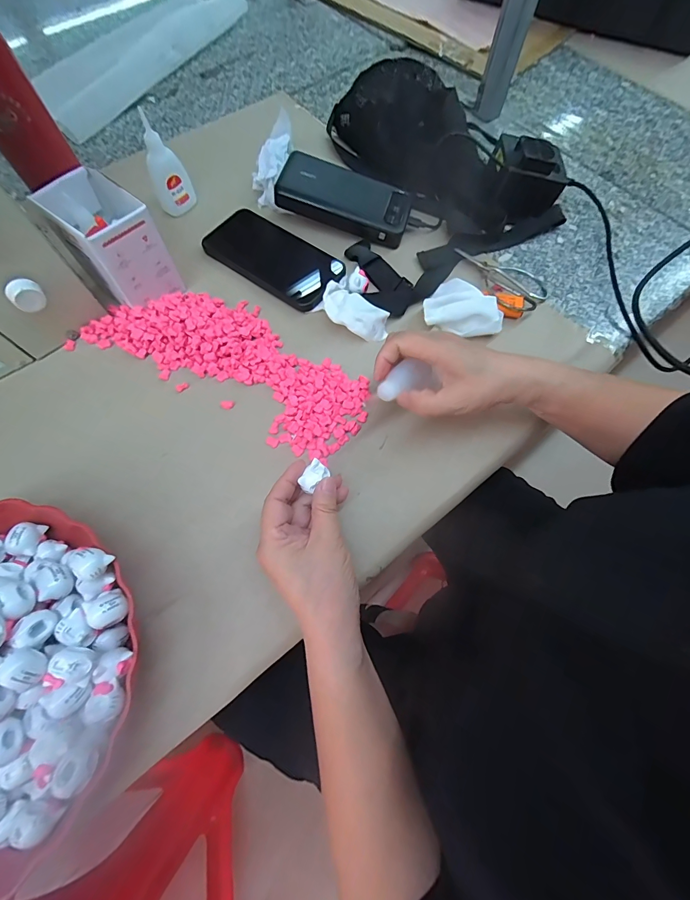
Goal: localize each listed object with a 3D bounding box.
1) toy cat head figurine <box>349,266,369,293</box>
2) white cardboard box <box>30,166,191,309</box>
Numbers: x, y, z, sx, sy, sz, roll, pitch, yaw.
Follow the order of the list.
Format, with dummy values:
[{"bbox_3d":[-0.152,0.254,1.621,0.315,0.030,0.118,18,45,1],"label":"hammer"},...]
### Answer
[{"bbox_3d":[0.015,-0.186,0.408,0.021,0.013,0.027,6,69,2],"label":"toy cat head figurine"},{"bbox_3d":[-0.229,-0.205,0.369,0.091,0.085,0.072,36,74,13],"label":"white cardboard box"}]

